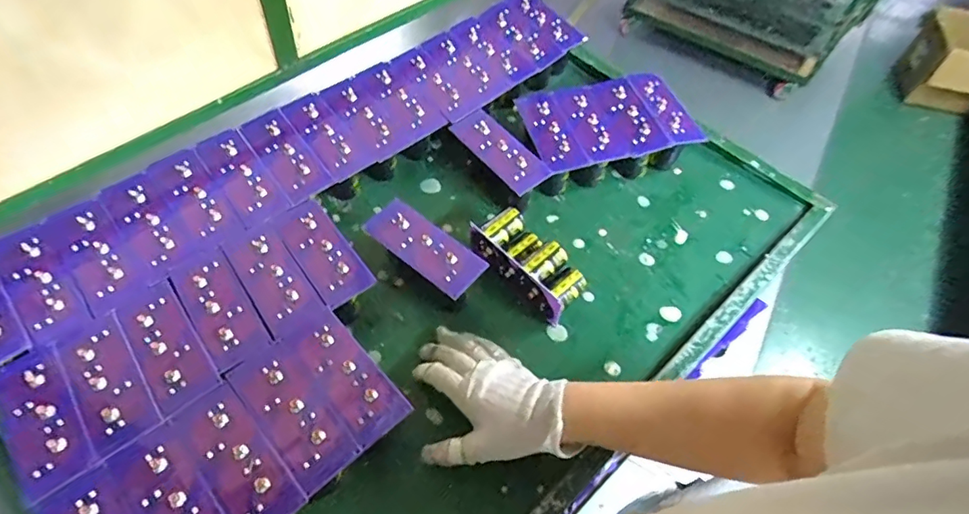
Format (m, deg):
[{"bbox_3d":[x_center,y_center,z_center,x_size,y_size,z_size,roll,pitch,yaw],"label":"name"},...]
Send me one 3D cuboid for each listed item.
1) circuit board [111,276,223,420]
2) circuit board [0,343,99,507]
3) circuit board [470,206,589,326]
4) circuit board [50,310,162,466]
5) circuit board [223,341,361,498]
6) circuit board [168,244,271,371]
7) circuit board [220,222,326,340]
[{"bbox_3d":[-0.298,0.081,0.483,0.054,0.004,0.137,-33,63,-21],"label":"circuit board"},{"bbox_3d":[-0.380,0.138,0.442,0.053,0.006,0.135,-34,63,-22],"label":"circuit board"},{"bbox_3d":[0.051,0.007,0.575,0.062,0.054,0.125,-38,64,-23],"label":"circuit board"},{"bbox_3d":[-0.339,0.110,0.464,0.054,0.004,0.135,-33,63,-21],"label":"circuit board"},{"bbox_3d":[-0.169,0.135,0.452,0.054,0.006,0.134,-38,64,-23],"label":"circuit board"},{"bbox_3d":[-0.260,0.049,0.507,0.054,0.004,0.132,-31,62,-20],"label":"circuit board"},{"bbox_3d":[-0.217,0.020,0.529,0.054,0.004,0.133,-32,62,-21],"label":"circuit board"}]

